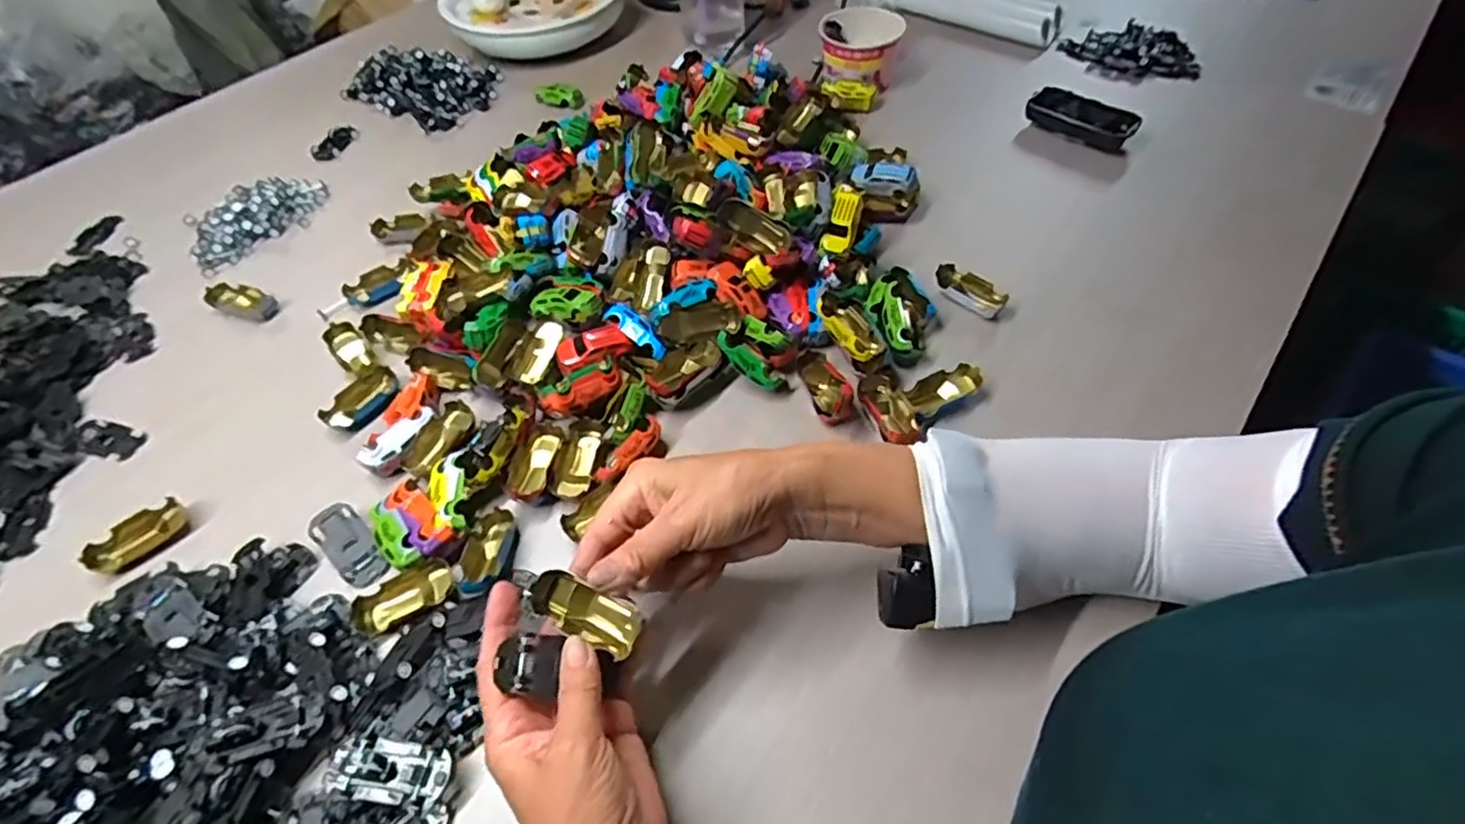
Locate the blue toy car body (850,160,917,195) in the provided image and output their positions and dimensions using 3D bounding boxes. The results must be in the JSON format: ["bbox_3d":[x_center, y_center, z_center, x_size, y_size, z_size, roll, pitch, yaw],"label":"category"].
[{"bbox_3d":[0.143,-0.225,0.639,0.066,0.026,0.019,20,56,35],"label":"blue toy car body"}]

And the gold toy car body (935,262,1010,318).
[{"bbox_3d":[0.203,-0.104,0.575,0.062,0.020,0.026,33,62,27],"label":"gold toy car body"}]

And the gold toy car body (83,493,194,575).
[{"bbox_3d":[-0.431,0.091,0.484,0.033,0.016,0.061,36,64,28],"label":"gold toy car body"}]

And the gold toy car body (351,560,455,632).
[{"bbox_3d":[-0.215,0.126,0.442,0.064,0.021,0.034,-23,54,-12],"label":"gold toy car body"}]

